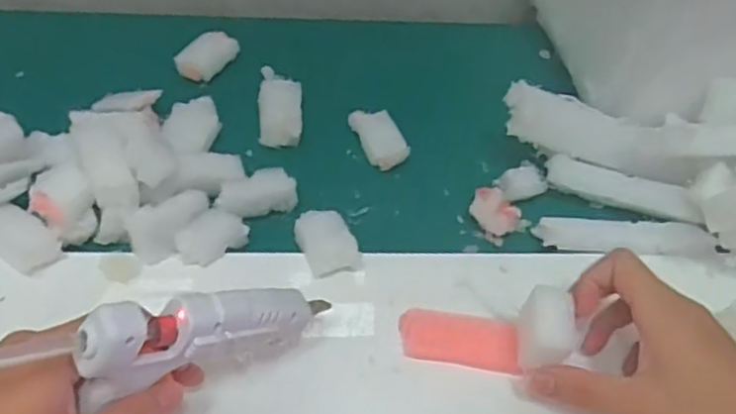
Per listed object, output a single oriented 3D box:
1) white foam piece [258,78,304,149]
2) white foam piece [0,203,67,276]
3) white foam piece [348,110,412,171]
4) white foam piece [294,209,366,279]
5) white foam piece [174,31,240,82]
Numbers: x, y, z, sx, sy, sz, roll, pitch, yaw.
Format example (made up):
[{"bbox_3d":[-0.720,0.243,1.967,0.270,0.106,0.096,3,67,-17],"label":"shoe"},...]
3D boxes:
[{"bbox_3d":[-0.069,-0.074,0.523,0.034,0.020,0.059,-1,51,-7],"label":"white foam piece"},{"bbox_3d":[-0.222,0.019,0.421,0.063,0.010,0.031,32,55,18],"label":"white foam piece"},{"bbox_3d":[0.009,-0.054,0.519,0.030,0.018,0.057,-16,55,-18],"label":"white foam piece"},{"bbox_3d":[-0.028,0.022,0.438,0.032,0.014,0.050,-18,55,-19],"label":"white foam piece"},{"bbox_3d":[-0.133,-0.128,0.559,0.029,0.017,0.058,28,54,16],"label":"white foam piece"}]

